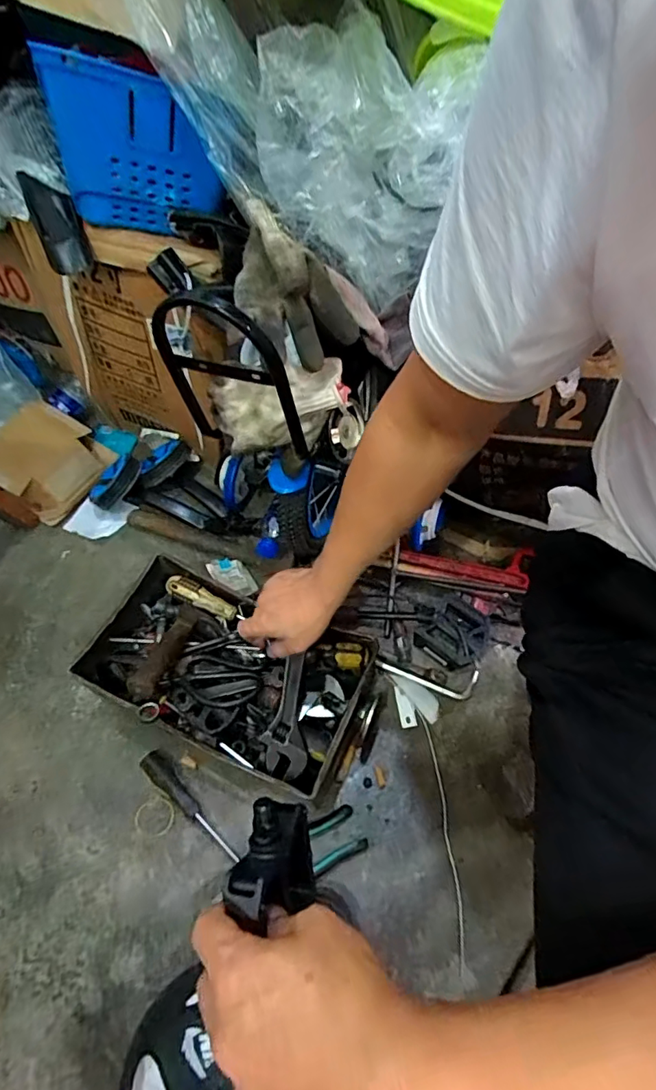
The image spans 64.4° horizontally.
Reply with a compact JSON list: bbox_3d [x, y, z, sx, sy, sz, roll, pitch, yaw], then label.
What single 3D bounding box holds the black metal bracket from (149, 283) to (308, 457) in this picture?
[{"bbox_3d":[-0.094,-0.160,0.505,0.135,0.194,0.036,19,58,14],"label":"black metal bracket"}]

